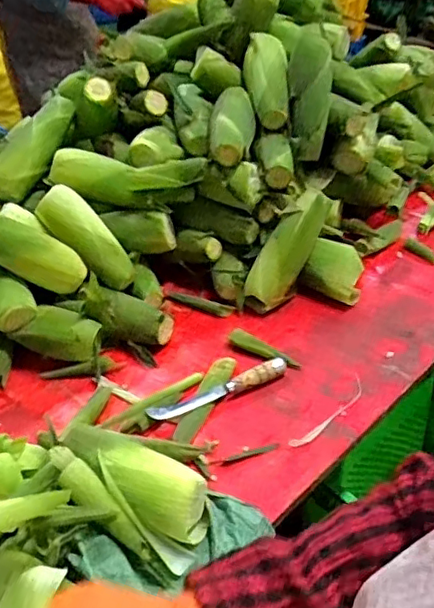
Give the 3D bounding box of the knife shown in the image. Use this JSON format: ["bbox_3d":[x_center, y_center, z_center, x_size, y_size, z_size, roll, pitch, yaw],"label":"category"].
[{"bbox_3d":[0.004,0.113,0.796,0.200,0.020,0.023,-18,42,-19],"label":"knife"}]

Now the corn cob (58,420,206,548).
[{"bbox_3d":[-0.096,0.194,0.668,0.196,0.060,0.074,20,44,25],"label":"corn cob"}]

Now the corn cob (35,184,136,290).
[{"bbox_3d":[-0.199,-0.101,0.925,0.180,0.056,0.056,48,46,-9],"label":"corn cob"}]

